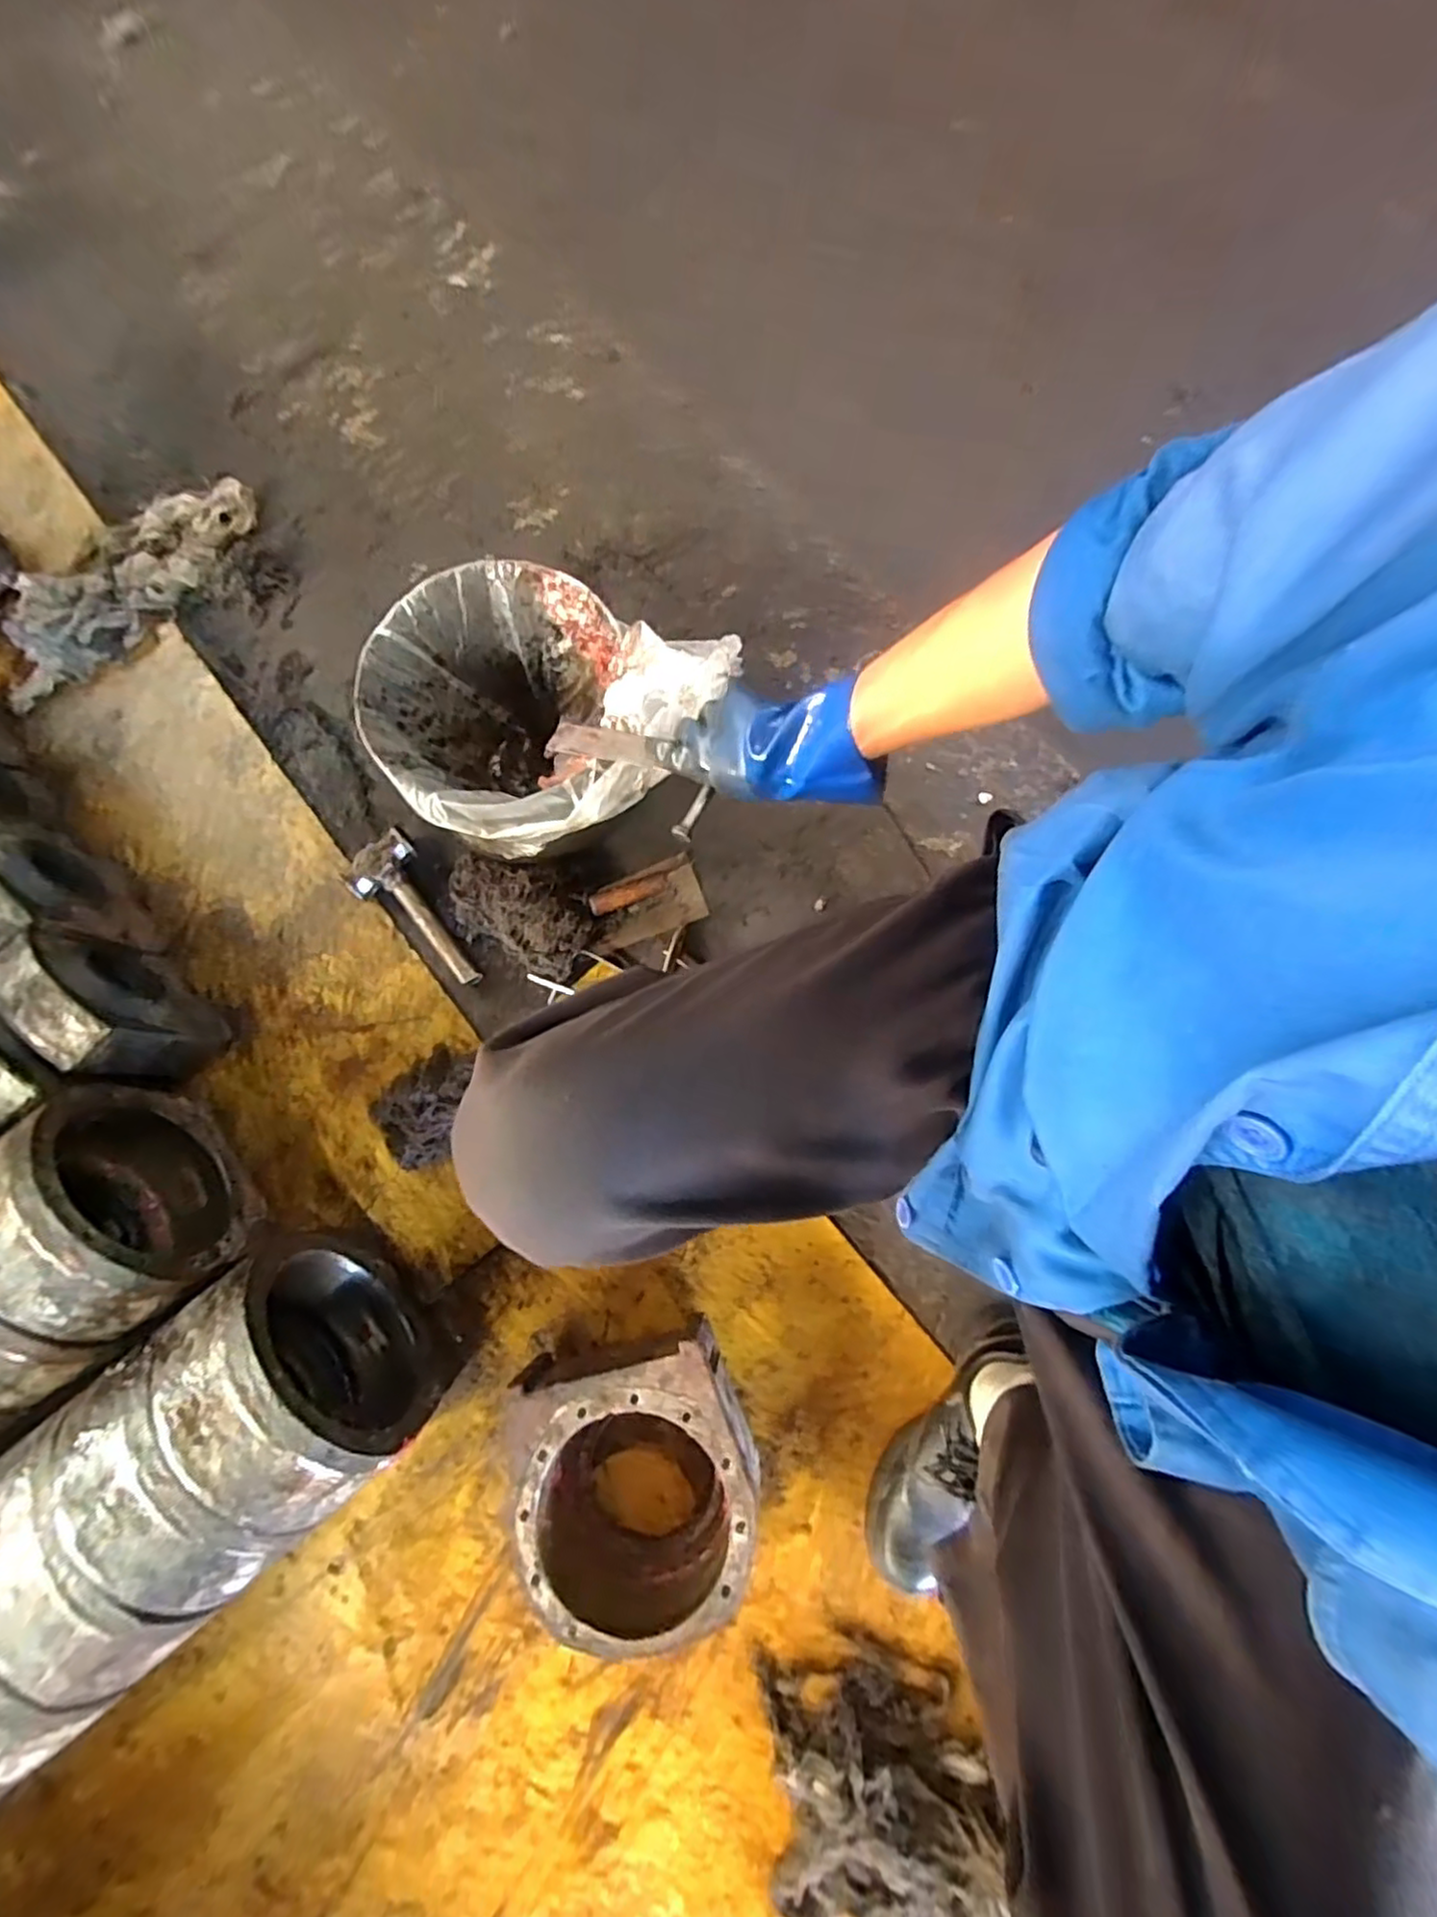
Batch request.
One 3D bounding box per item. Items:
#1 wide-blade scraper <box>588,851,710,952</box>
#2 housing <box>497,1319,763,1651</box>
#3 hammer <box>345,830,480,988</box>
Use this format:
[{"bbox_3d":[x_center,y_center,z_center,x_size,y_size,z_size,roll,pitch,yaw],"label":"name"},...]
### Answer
[{"bbox_3d":[-0.088,-0.076,0.824,0.135,0.068,0.079,-20,77,1],"label":"wide-blade scraper"},{"bbox_3d":[-0.076,0.494,0.663,0.214,0.097,0.222,-13,77,-1],"label":"housing"},{"bbox_3d":[-0.354,-0.059,0.838,0.204,0.043,0.093,43,82,10],"label":"hammer"}]

